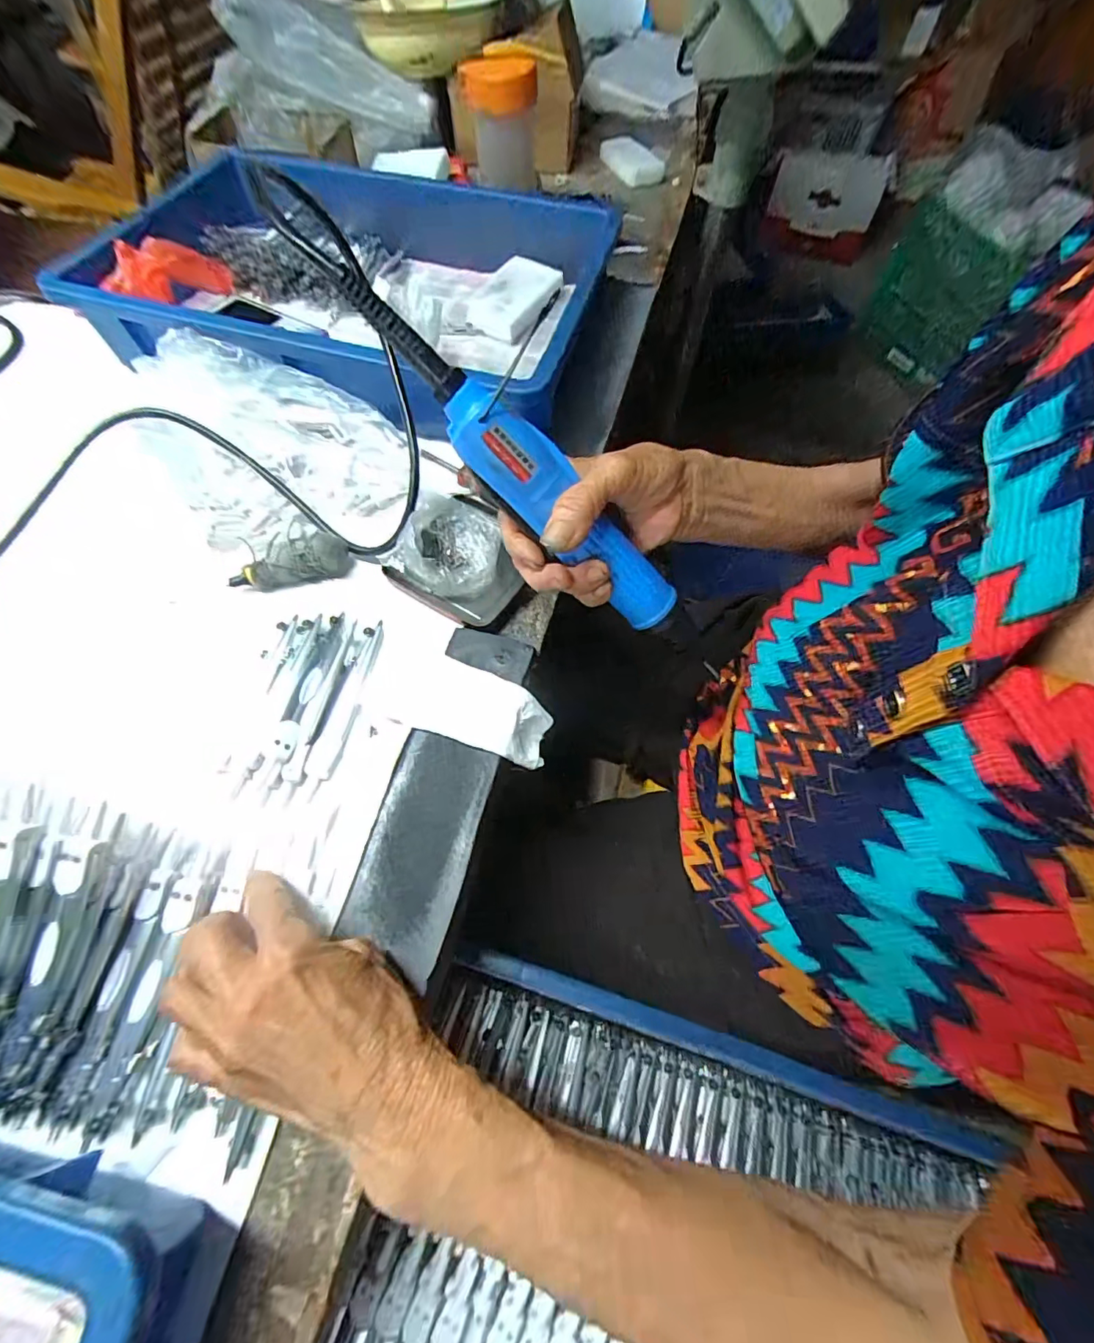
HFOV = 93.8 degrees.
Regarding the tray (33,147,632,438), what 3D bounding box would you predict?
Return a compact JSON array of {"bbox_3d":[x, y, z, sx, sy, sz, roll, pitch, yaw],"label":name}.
[{"bbox_3d":[-0.199,-0.382,0.484,0.500,0.066,0.309,19,64,8],"label":"tray"}]

